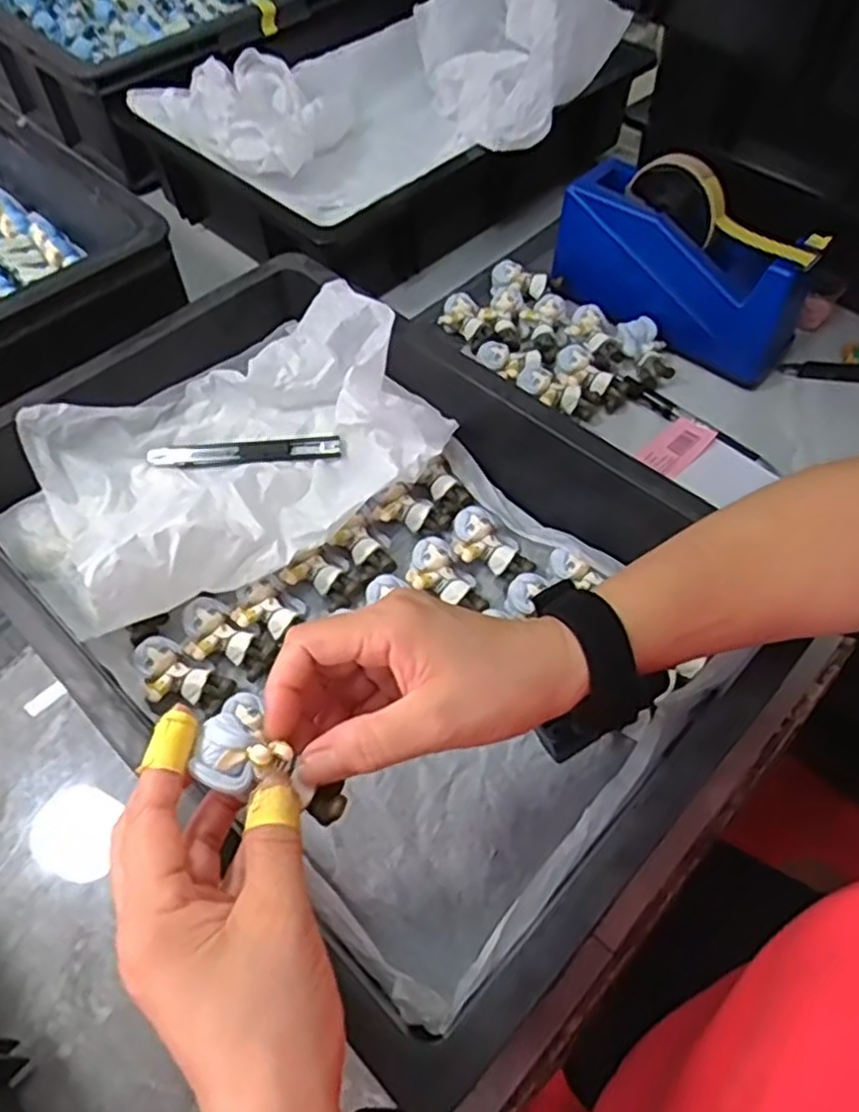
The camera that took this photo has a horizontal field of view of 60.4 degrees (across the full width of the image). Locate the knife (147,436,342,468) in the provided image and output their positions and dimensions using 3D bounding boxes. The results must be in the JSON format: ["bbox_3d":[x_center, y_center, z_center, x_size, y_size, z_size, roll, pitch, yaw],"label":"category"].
[{"bbox_3d":[-0.131,-0.072,0.523,0.136,0.014,0.015,-1,56,-1],"label":"knife"}]

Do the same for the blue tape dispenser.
[{"bbox_3d":[0.194,-0.228,0.574,0.202,0.117,0.052,37,63,22],"label":"blue tape dispenser"}]

